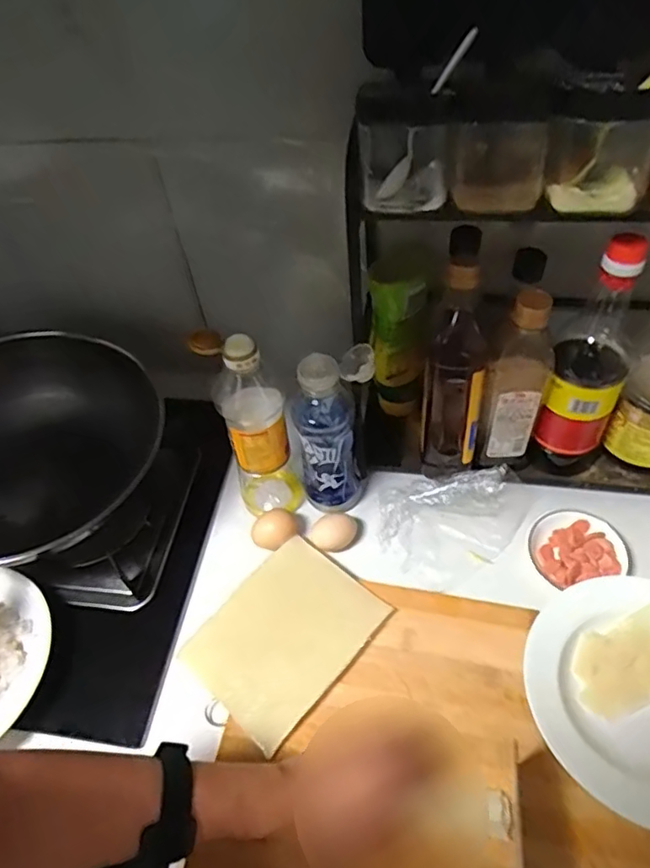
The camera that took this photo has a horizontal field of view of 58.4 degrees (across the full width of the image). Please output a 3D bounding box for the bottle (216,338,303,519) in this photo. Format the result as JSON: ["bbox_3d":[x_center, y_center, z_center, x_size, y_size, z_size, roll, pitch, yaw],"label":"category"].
[{"bbox_3d":[-0.074,-0.002,0.629,0.066,0.254,0.065,-16,52,-7],"label":"bottle"}]

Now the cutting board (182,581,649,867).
[{"bbox_3d":[0.110,0.290,0.511,0.392,0.023,0.303,6,52,11],"label":"cutting board"}]

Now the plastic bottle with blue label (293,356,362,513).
[{"bbox_3d":[0.002,0.002,0.632,0.061,0.211,0.059,-8,51,-1],"label":"plastic bottle with blue label"}]

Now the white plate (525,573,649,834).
[{"bbox_3d":[0.286,0.230,0.515,0.185,0.042,0.203,-3,51,4],"label":"white plate"}]

